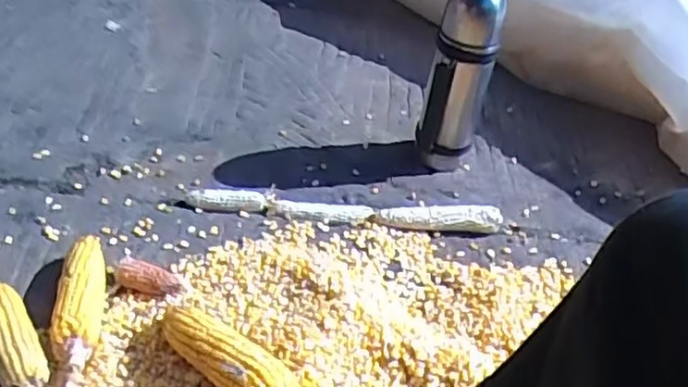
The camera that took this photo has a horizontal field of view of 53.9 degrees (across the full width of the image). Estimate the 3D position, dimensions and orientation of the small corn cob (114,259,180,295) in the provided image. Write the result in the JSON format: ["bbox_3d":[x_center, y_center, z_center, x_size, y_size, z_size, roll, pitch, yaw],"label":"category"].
[{"bbox_3d":[-0.256,0.110,0.878,0.085,0.035,0.037,11,40,1],"label":"small corn cob"}]

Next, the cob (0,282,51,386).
[{"bbox_3d":[-0.384,0.166,0.779,0.054,0.049,0.158,-22,49,-29],"label":"cob"}]

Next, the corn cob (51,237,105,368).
[{"bbox_3d":[-0.322,0.127,0.827,0.053,0.061,0.191,-2,42,-11],"label":"corn cob"}]

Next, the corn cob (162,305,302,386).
[{"bbox_3d":[-0.129,0.176,0.743,0.221,0.042,0.058,23,43,38],"label":"corn cob"}]

